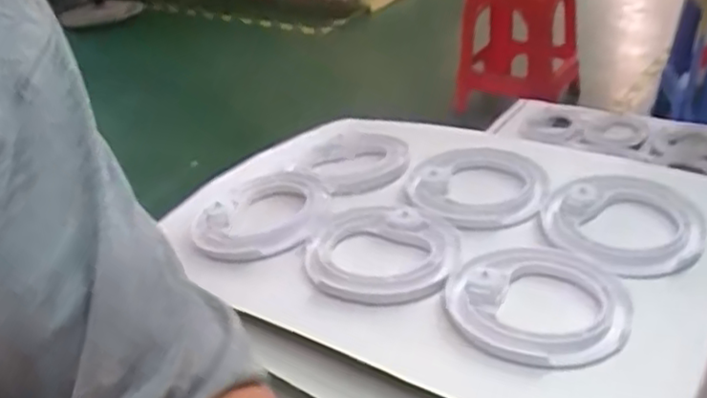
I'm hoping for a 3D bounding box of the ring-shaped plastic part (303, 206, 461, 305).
[{"bbox_3d":[0.023,0.041,0.606,0.126,0.012,0.139,1,32,12],"label":"ring-shaped plastic part"}]

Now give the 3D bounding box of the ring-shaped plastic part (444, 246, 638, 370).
[{"bbox_3d":[0.140,0.073,0.534,0.132,0.016,0.133,-5,31,3],"label":"ring-shaped plastic part"}]

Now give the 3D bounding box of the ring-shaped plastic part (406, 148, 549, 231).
[{"bbox_3d":[0.123,-0.016,0.687,0.125,0.024,0.142,11,35,27],"label":"ring-shaped plastic part"}]

